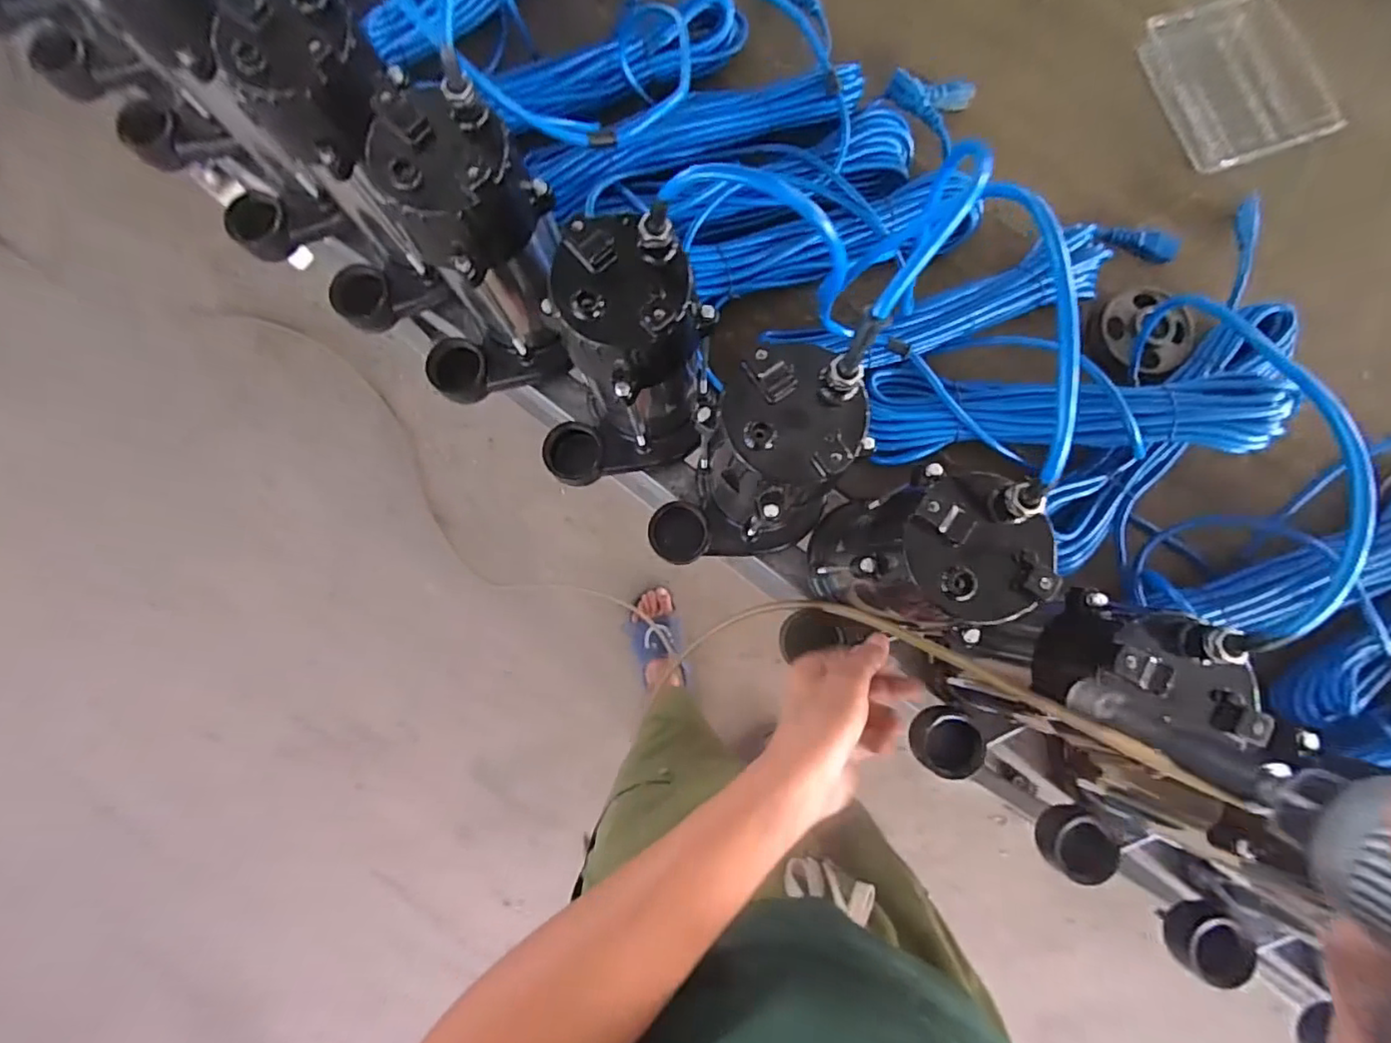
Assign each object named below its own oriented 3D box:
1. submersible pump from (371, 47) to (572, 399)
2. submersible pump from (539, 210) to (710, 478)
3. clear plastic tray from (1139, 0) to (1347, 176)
[{"bbox_3d":[-0.170,-0.182,0.460,0.103,0.238,0.136,28,82,2],"label":"submersible pump"},{"bbox_3d":[-0.064,-0.102,0.449,0.144,0.238,0.098,-30,84,-6],"label":"submersible pump"},{"bbox_3d":[0.567,-0.465,0.628,0.160,0.025,0.191,-18,83,-4],"label":"clear plastic tray"}]

